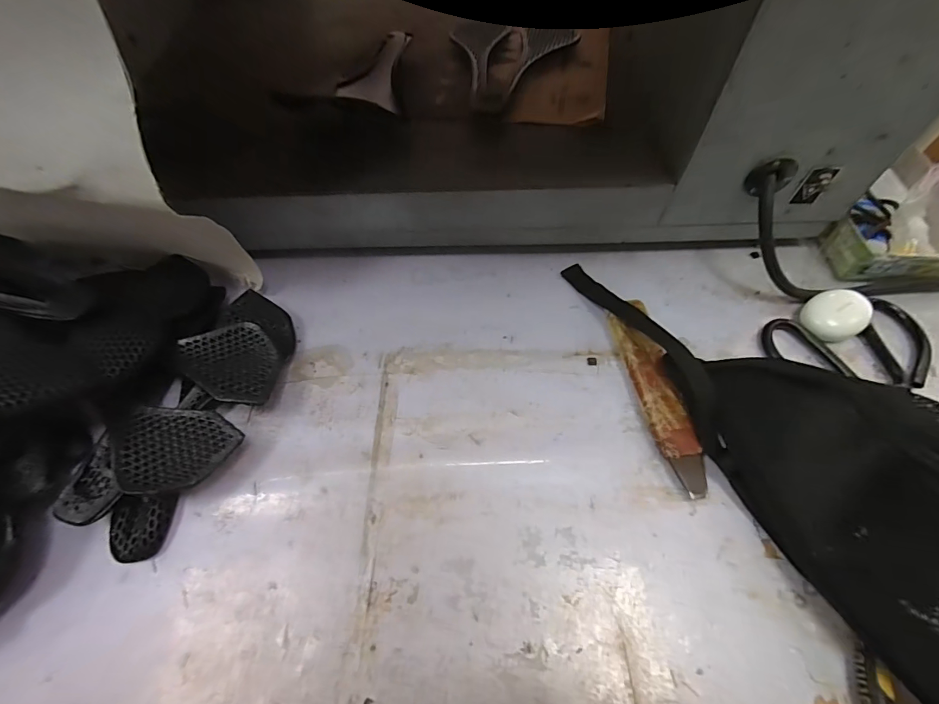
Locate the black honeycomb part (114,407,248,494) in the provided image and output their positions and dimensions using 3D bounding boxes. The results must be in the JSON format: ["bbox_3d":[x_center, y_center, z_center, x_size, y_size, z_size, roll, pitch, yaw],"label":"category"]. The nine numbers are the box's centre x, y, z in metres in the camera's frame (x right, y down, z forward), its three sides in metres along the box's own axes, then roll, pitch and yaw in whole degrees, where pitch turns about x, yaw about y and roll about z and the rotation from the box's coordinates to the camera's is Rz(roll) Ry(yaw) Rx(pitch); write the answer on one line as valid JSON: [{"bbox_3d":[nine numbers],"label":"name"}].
[{"bbox_3d":[-0.241,0.079,0.329,0.098,0.012,0.067,10,60,-2],"label":"black honeycomb part"}]

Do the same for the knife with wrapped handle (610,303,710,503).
[{"bbox_3d":[0.162,0.031,0.361,0.038,0.024,0.182,-5,59,-1],"label":"knife with wrapped handle"}]

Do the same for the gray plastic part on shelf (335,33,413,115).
[{"bbox_3d":[-0.101,-0.319,0.459,0.052,0.027,0.171,0,59,2],"label":"gray plastic part on shelf"}]

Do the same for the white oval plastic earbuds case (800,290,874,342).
[{"bbox_3d":[0.348,-0.036,0.388,0.053,0.025,0.045,-23,61,-11],"label":"white oval plastic earbuds case"}]

